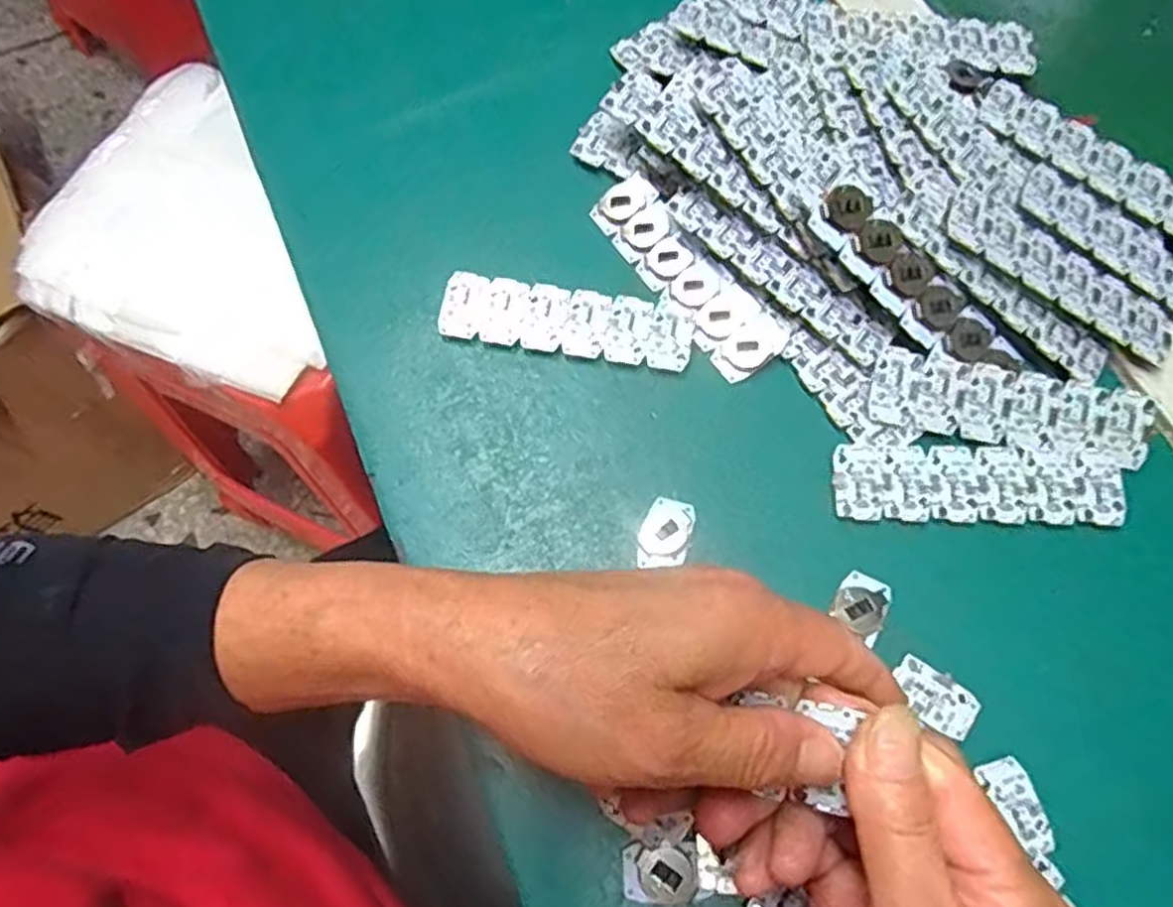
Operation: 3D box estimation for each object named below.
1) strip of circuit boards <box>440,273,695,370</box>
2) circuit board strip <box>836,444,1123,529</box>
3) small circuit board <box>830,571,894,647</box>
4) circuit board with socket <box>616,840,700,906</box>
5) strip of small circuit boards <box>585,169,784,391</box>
[{"bbox_3d":[-0.008,-0.056,0.327,0.105,0.007,0.028,9,70,5],"label":"strip of circuit boards"},{"bbox_3d":[0.150,0.012,0.296,0.105,0.006,0.029,2,69,2],"label":"circuit board strip"},{"bbox_3d":[0.101,0.056,0.282,0.019,0.005,0.022,29,73,11],"label":"small circuit board"},{"bbox_3d":[0.024,0.139,0.254,0.026,0.004,0.018,1,69,2],"label":"circuit board with socket"},{"bbox_3d":[0.042,-0.078,0.332,0.030,0.006,0.107,-33,72,-11],"label":"strip of small circuit boards"}]

